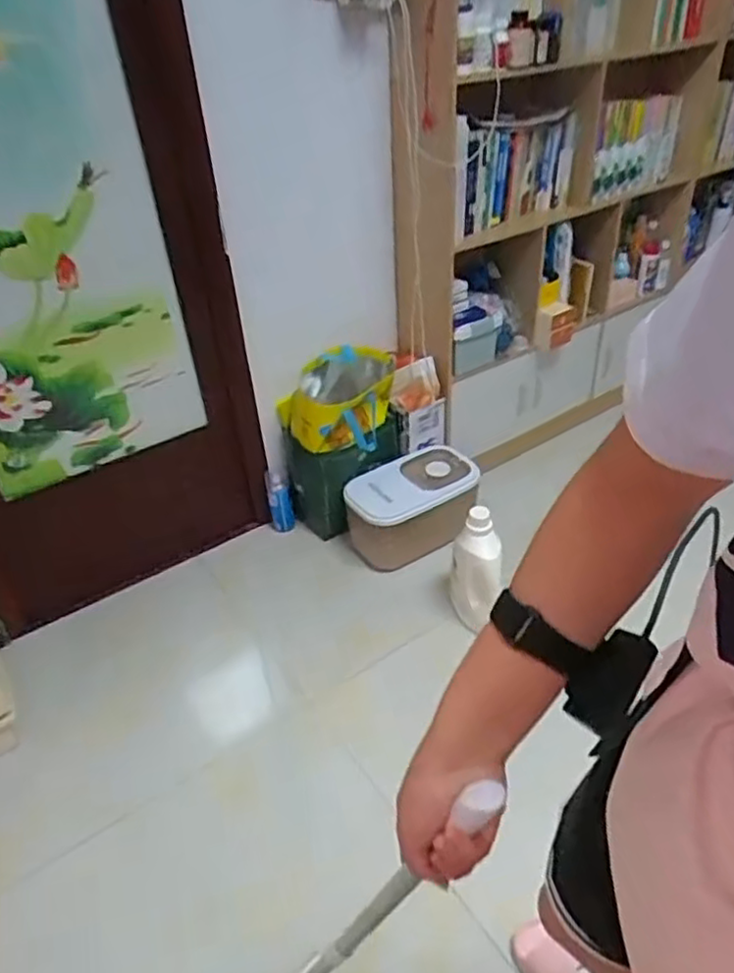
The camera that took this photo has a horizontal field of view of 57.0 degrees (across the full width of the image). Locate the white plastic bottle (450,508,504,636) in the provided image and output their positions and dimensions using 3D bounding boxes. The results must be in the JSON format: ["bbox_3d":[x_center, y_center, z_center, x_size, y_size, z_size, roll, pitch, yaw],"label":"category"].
[{"bbox_3d":[0.250,0.189,1.550,0.120,0.277,0.070,9,9,22],"label":"white plastic bottle"}]

